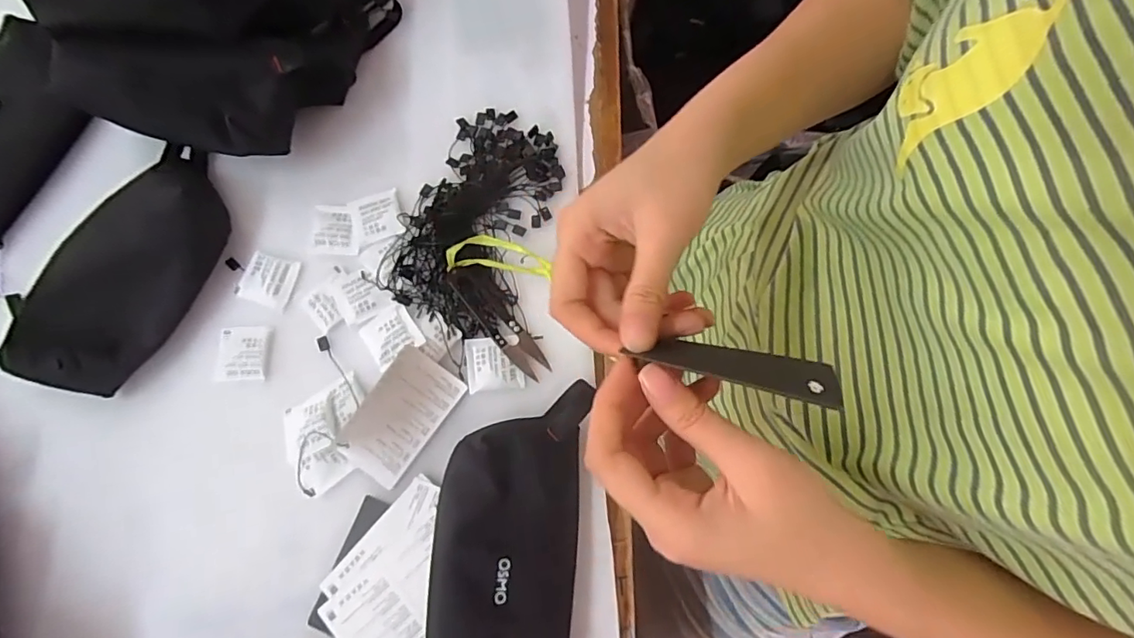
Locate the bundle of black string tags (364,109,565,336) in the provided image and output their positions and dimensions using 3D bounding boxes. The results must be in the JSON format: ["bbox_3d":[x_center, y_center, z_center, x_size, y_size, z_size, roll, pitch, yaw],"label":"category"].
[{"bbox_3d":[-0.066,-0.079,0.418,0.108,0.015,0.172,26,78,7],"label":"bundle of black string tags"}]

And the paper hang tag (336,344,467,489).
[{"bbox_3d":[-0.120,0.068,0.388,0.055,0.005,0.088,35,80,9],"label":"paper hang tag"}]

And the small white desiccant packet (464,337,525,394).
[{"bbox_3d":[-0.054,0.032,0.396,0.039,0.004,0.040,-10,76,-1],"label":"small white desiccant packet"}]

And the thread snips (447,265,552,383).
[{"bbox_3d":[-0.052,0.001,0.398,0.023,0.012,0.100,-37,78,-7],"label":"thread snips"}]

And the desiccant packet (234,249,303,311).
[{"bbox_3d":[-0.231,-0.031,0.419,0.042,0.004,0.038,14,77,5],"label":"desiccant packet"}]

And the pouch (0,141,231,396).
[{"bbox_3d":[-0.328,-0.035,0.408,0.096,0.030,0.193,34,79,9],"label":"pouch"}]

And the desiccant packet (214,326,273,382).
[{"bbox_3d":[-0.243,0.025,0.404,0.038,0.004,0.040,0,76,1],"label":"desiccant packet"}]

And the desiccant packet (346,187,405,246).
[{"bbox_3d":[-0.149,-0.080,0.424,0.038,0.007,0.042,-19,77,-3],"label":"desiccant packet"}]

